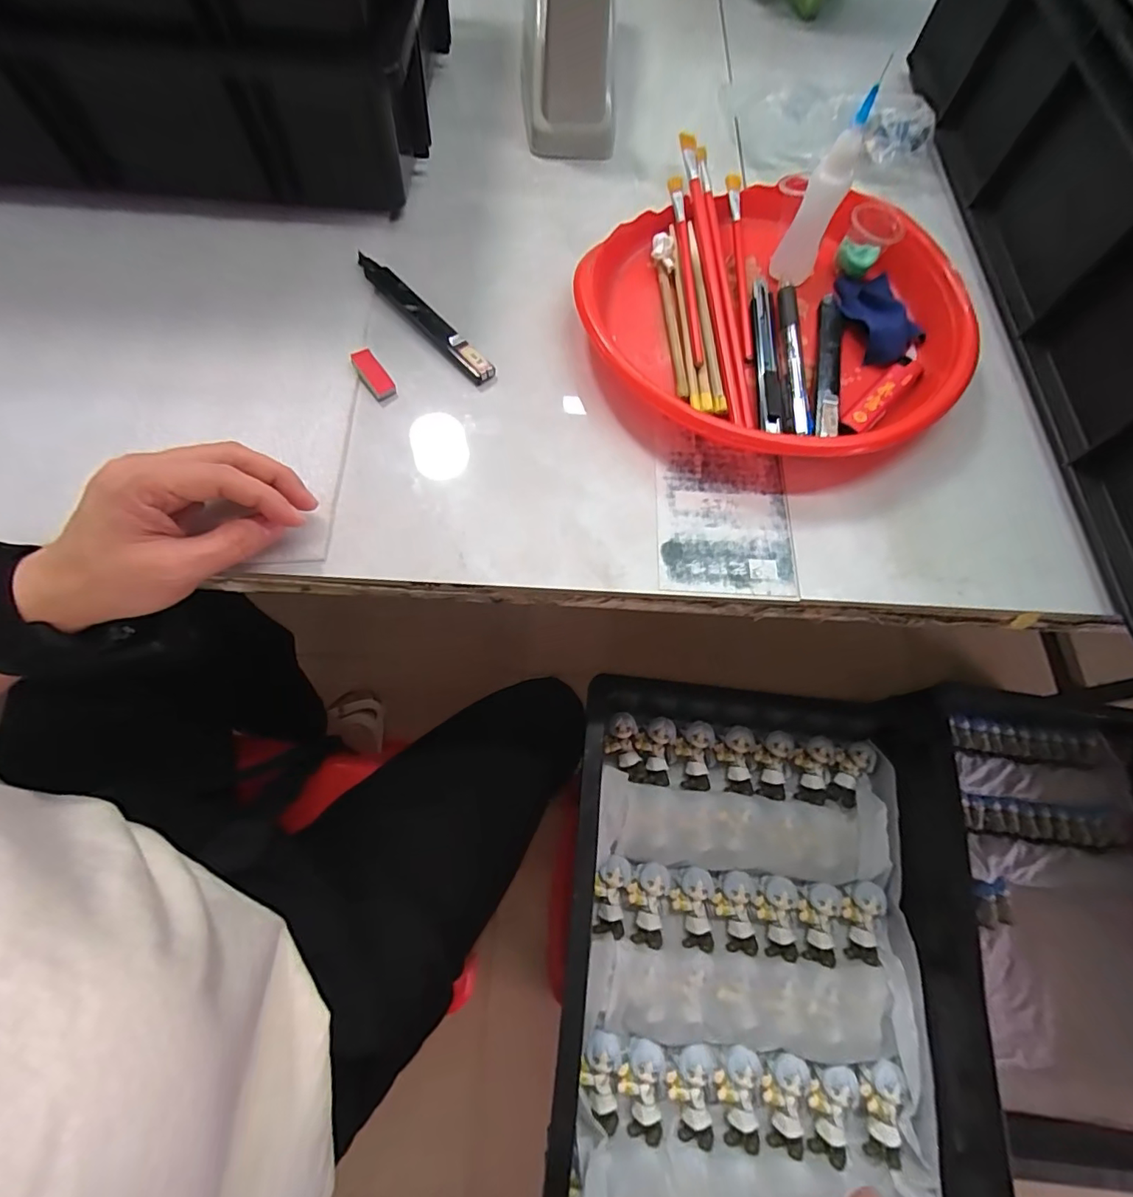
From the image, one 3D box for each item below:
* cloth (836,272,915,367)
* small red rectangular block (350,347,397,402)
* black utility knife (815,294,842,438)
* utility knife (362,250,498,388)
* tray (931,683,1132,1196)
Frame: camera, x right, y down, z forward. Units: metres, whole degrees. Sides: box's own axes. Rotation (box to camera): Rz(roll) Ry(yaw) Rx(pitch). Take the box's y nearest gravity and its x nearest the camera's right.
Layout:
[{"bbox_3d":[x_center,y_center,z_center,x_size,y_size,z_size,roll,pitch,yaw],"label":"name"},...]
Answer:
[{"bbox_3d":[0.219,-0.200,0.370,0.053,0.020,0.089,-5,70,-5],"label":"cloth"},{"bbox_3d":[-0.122,-0.142,0.331,0.014,0.006,0.033,-34,88,-14],"label":"small red rectangular block"},{"bbox_3d":[0.176,-0.155,0.349,0.015,0.010,0.124,12,69,2],"label":"black utility knife"},{"bbox_3d":[-0.099,-0.192,0.354,0.016,0.008,0.139,-40,76,-15],"label":"utility knife"},{"bbox_3d":[0.762,0.450,0.771,0.386,0.107,0.594,8,69,1],"label":"tray"}]

